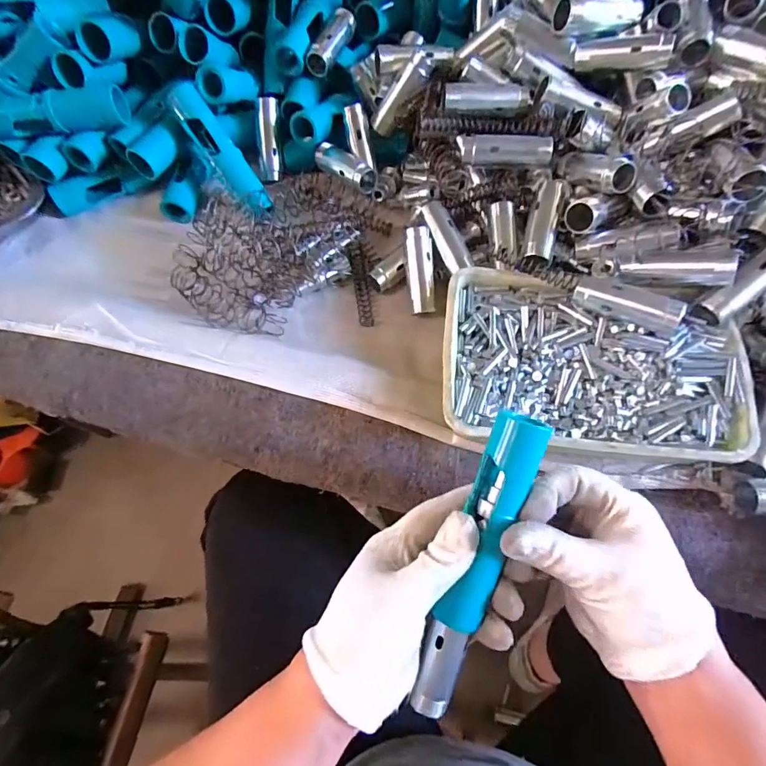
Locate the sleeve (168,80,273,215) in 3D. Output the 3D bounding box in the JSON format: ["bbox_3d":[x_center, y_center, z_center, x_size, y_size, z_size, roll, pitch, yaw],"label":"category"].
[{"bbox_3d":[-0.139,-0.200,0.388,0.028,0.020,0.124,-36,94,-13],"label":"sleeve"}]

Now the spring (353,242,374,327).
[{"bbox_3d":[-0.018,-0.086,0.385,0.013,0.009,0.081,-7,66,-1],"label":"spring"}]

